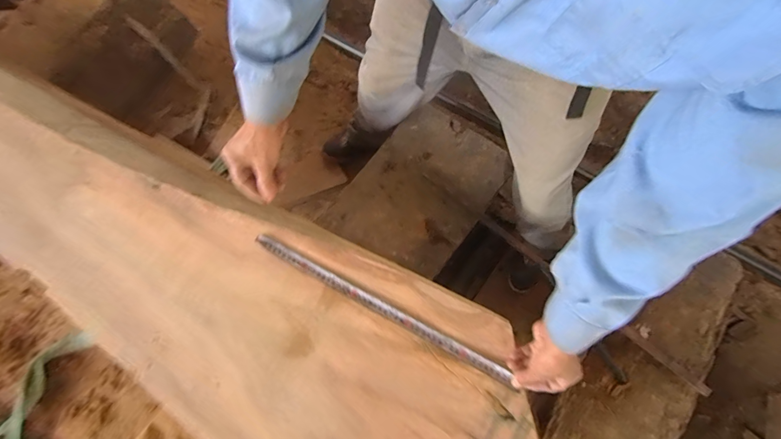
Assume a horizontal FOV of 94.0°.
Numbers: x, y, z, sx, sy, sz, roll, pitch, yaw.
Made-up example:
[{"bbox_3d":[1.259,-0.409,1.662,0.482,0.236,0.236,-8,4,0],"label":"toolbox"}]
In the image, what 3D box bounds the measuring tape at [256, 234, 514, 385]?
[{"bbox_3d":[-0.026,0.139,0.598,0.458,0.008,0.024,27,76,10],"label":"measuring tape"}]

